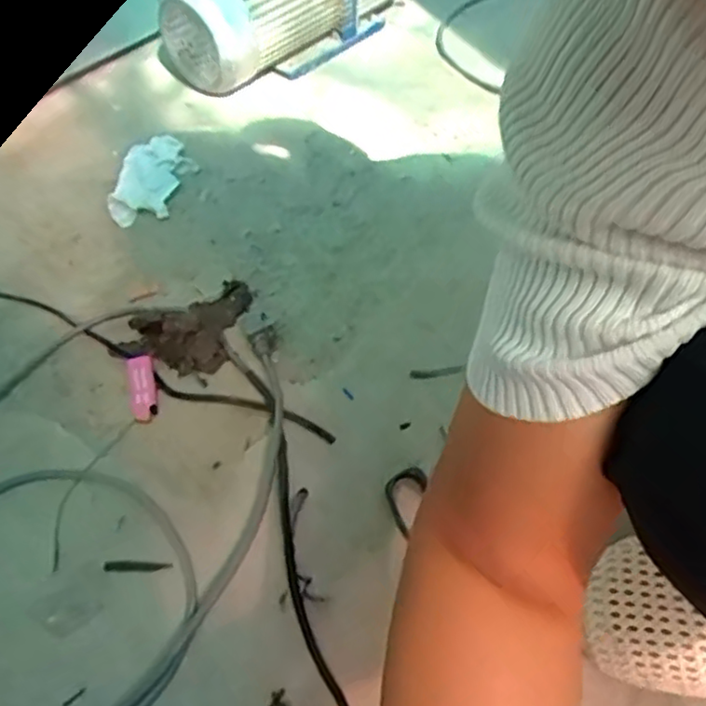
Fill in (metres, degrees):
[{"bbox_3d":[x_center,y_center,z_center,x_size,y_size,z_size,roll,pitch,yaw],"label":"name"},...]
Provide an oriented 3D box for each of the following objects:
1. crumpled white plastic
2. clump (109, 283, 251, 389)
[{"bbox_3d":[-0.226,-0.198,0.793,0.067,0.039,0.122,7,51,5],"label":"crumpled white plastic"},{"bbox_3d":[-0.148,-0.037,0.663,0.092,0.026,0.118,20,54,15],"label":"clump"}]

